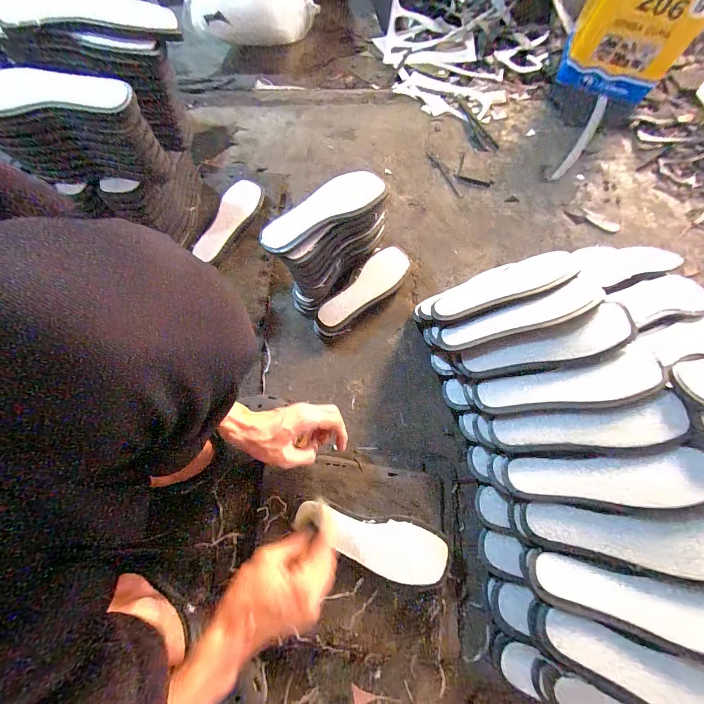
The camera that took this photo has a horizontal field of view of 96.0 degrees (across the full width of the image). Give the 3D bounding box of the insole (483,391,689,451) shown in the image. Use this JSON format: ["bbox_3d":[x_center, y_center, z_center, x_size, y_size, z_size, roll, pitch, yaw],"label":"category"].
[{"bbox_3d":[0.323,0.105,0.445,0.233,0.014,0.059,-9,69,20],"label":"insole"}]

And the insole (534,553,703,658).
[{"bbox_3d":[0.352,0.300,0.376,0.229,0.020,0.065,2,69,22],"label":"insole"}]

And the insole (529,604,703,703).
[{"bbox_3d":[0.335,0.366,0.358,0.225,0.028,0.074,8,68,28],"label":"insole"}]

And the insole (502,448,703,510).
[{"bbox_3d":[0.333,0.170,0.424,0.228,0.016,0.063,-10,68,23],"label":"insole"}]

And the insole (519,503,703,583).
[{"bbox_3d":[0.348,0.232,0.399,0.232,0.021,0.066,-4,68,25],"label":"insole"}]

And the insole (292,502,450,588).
[{"bbox_3d":[0.026,0.279,0.469,0.223,0.016,0.079,14,71,5],"label":"insole"}]

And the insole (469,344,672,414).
[{"bbox_3d":[0.313,0.049,0.466,0.250,0.035,0.073,-12,69,14],"label":"insole"}]

